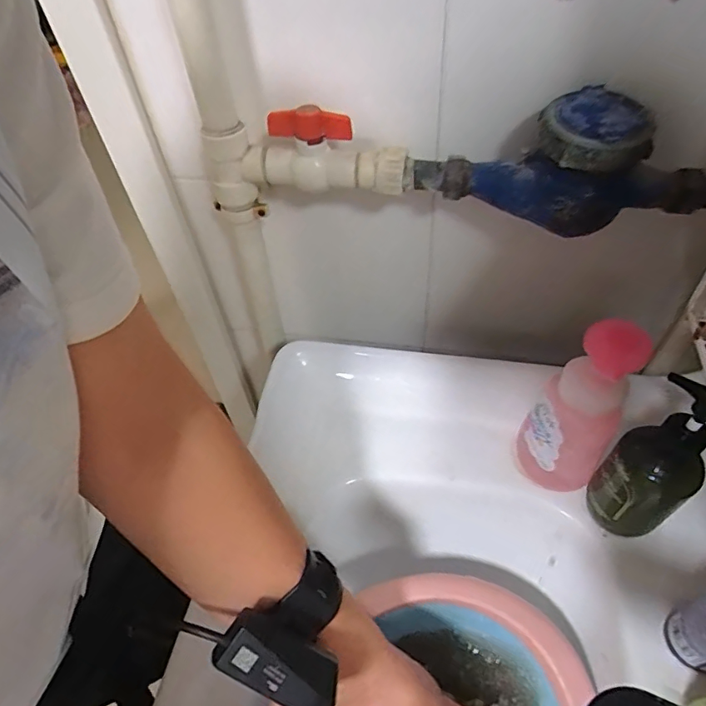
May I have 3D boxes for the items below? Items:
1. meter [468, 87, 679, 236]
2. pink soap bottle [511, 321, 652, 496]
[{"bbox_3d":[0.179,-0.157,0.405,0.145,0.094,0.069,26,56,24],"label":"meter"},{"bbox_3d":[0.185,0.053,0.420,0.067,0.188,0.054,22,55,21],"label":"pink soap bottle"}]

